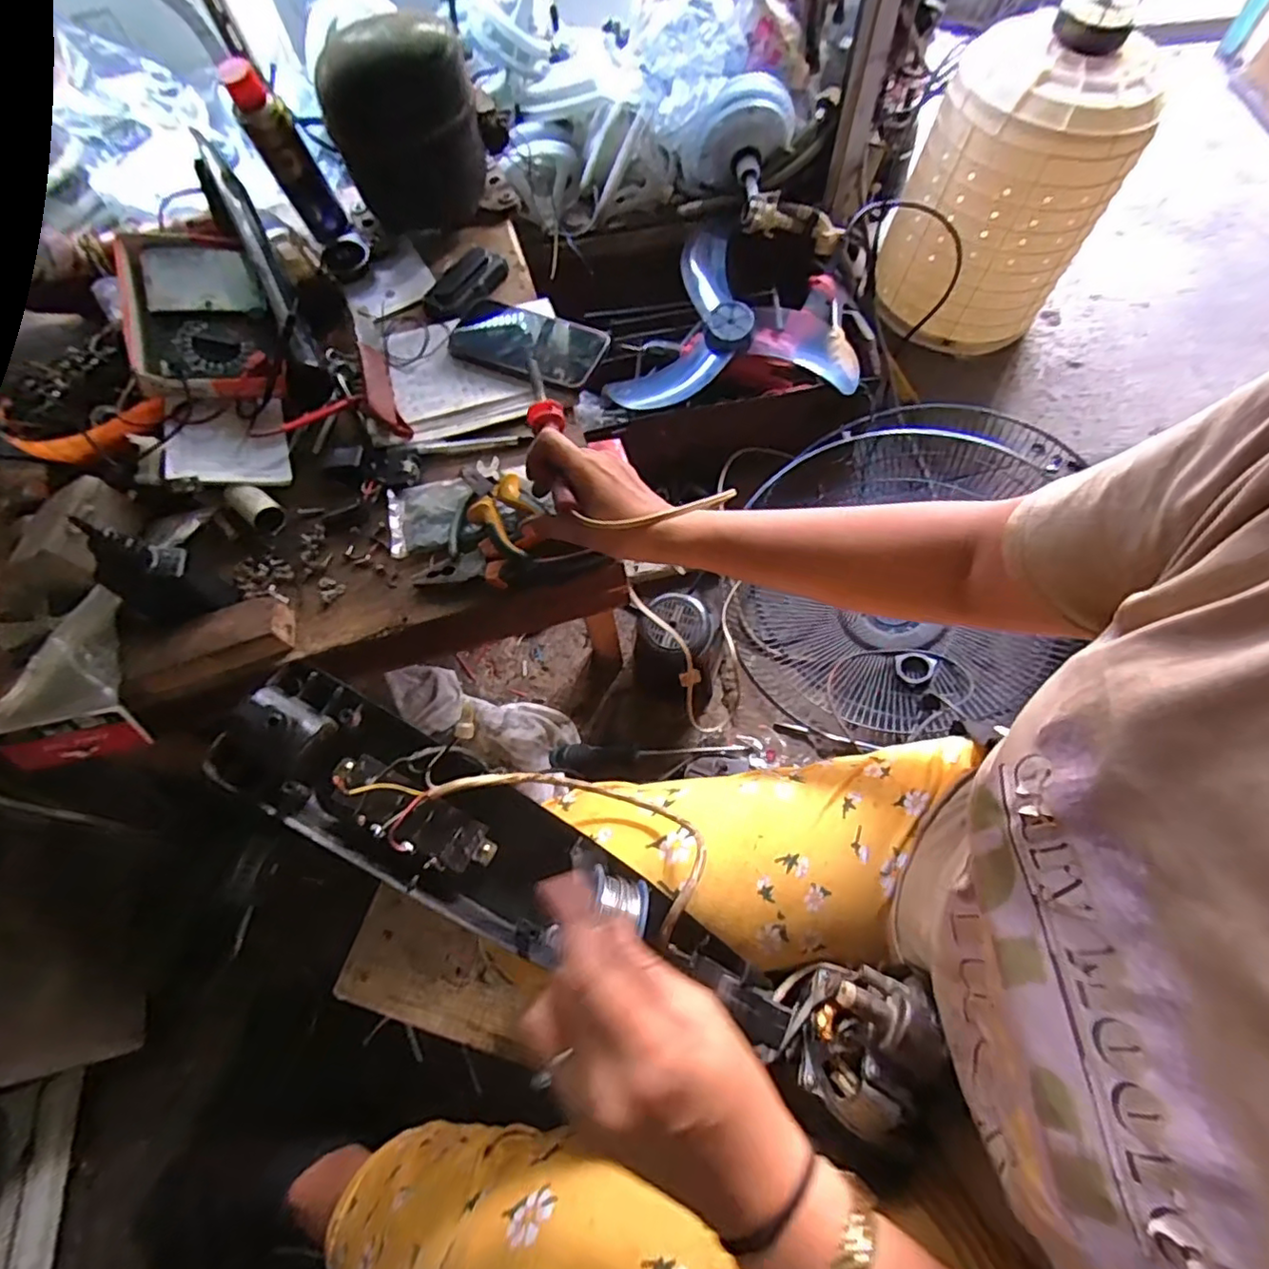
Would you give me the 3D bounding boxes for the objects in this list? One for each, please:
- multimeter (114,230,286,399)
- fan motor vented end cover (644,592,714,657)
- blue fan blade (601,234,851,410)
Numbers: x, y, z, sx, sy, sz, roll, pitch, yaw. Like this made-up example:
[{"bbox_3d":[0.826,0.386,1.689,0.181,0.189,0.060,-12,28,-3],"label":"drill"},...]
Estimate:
[{"bbox_3d":[-0.423,-0.315,0.598,0.120,0.037,0.174,-12,78,-22],"label":"multimeter"},{"bbox_3d":[0.055,-0.015,0.740,0.080,0.018,0.075,12,67,8],"label":"fan motor vented end cover"},{"bbox_3d":[0.128,-0.467,0.868,0.342,0.081,0.302,-4,66,1],"label":"blue fan blade"}]

